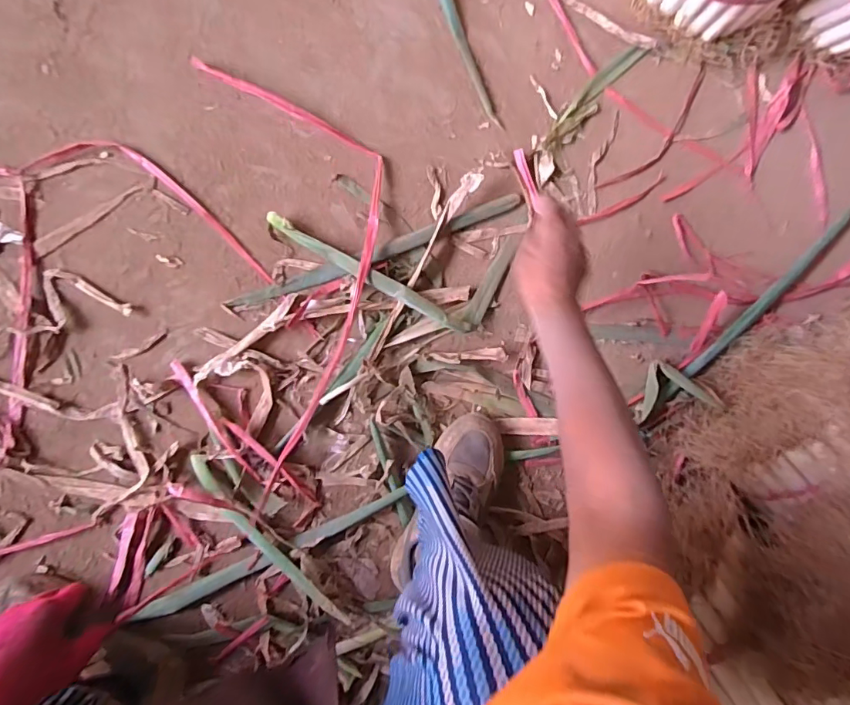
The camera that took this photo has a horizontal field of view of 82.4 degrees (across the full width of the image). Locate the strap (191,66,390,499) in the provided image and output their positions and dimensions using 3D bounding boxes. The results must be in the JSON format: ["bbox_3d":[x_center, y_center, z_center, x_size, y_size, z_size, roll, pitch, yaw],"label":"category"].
[{"bbox_3d":[-0.140,-0.095,0.617,0.208,0.038,0.533,-8,96,-8],"label":"strap"}]

